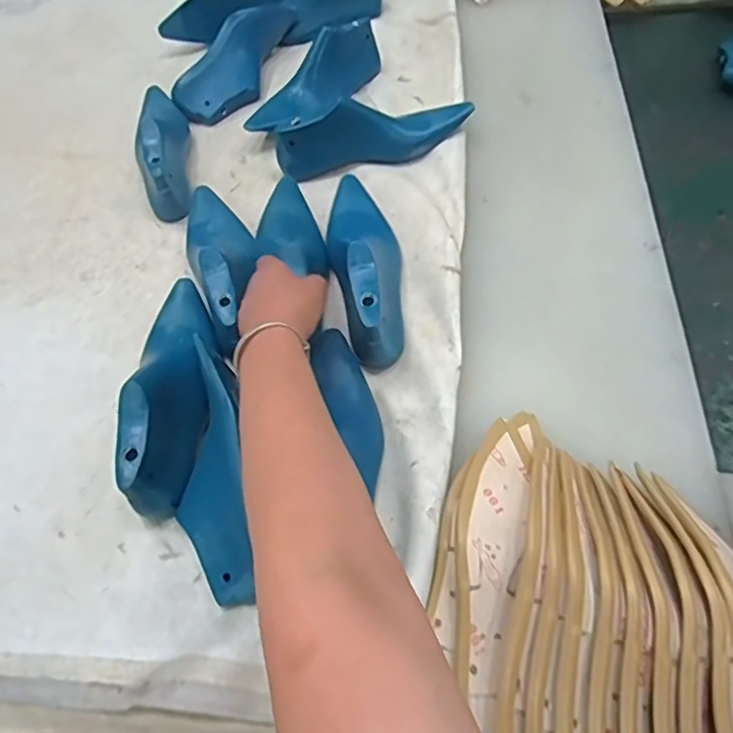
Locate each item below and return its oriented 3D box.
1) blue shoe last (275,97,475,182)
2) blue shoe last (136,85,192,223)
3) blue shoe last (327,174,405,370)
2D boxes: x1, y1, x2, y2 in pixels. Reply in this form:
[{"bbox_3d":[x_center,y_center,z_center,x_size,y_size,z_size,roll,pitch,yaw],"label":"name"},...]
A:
[{"bbox_3d":[0.015,-0.297,0.747,0.256,0.081,0.066,-21,58,-6],"label":"blue shoe last"},{"bbox_3d":[-0.276,-0.309,0.785,0.056,0.090,0.273,-15,57,-2],"label":"blue shoe last"},{"bbox_3d":[-0.003,-0.122,0.606,0.079,0.079,0.266,-4,57,5],"label":"blue shoe last"}]

